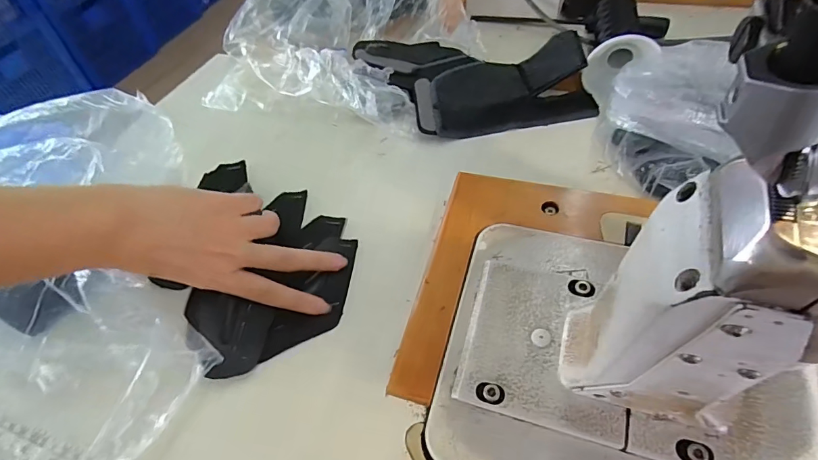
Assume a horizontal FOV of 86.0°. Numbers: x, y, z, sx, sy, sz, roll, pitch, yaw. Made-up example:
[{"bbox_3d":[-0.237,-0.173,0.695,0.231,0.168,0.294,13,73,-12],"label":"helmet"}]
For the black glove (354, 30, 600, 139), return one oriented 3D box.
[{"bbox_3d":[0.074,-0.174,0.509,0.263,0.032,0.176,-2,49,4],"label":"black glove"}]

